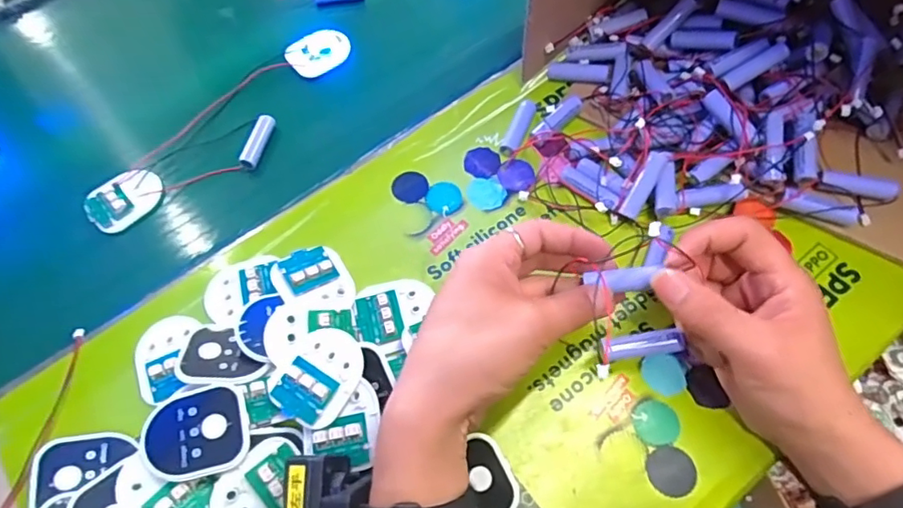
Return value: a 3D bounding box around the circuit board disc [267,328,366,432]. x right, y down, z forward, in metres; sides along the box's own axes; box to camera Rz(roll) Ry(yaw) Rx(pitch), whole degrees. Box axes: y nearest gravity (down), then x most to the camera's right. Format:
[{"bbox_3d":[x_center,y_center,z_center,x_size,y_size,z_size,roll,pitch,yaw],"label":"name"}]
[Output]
[{"bbox_3d":[-0.080,0.073,0.338,0.046,0.016,0.057,31,68,18],"label":"circuit board disc"}]

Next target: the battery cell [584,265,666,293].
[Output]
[{"bbox_3d":[0.100,0.014,0.326,0.042,0.009,0.013,-2,62,3],"label":"battery cell"}]

